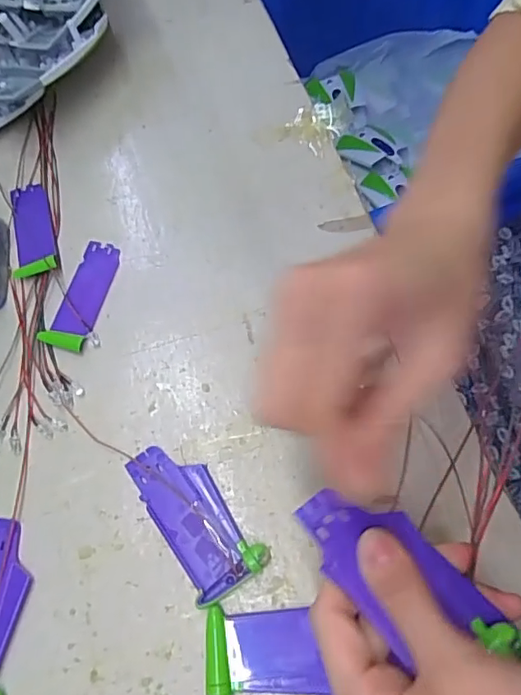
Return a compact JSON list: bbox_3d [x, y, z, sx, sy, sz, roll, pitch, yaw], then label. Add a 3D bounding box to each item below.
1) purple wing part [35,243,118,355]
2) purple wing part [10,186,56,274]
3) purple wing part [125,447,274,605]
[{"bbox_3d":[-0.116,-0.035,0.350,0.029,0.004,0.078,17,69,9],"label":"purple wing part"},{"bbox_3d":[-0.160,-0.085,0.373,0.029,0.007,0.078,-13,67,-3],"label":"purple wing part"},{"bbox_3d":[-0.037,0.090,0.291,0.041,0.012,0.088,-31,69,-11],"label":"purple wing part"}]

